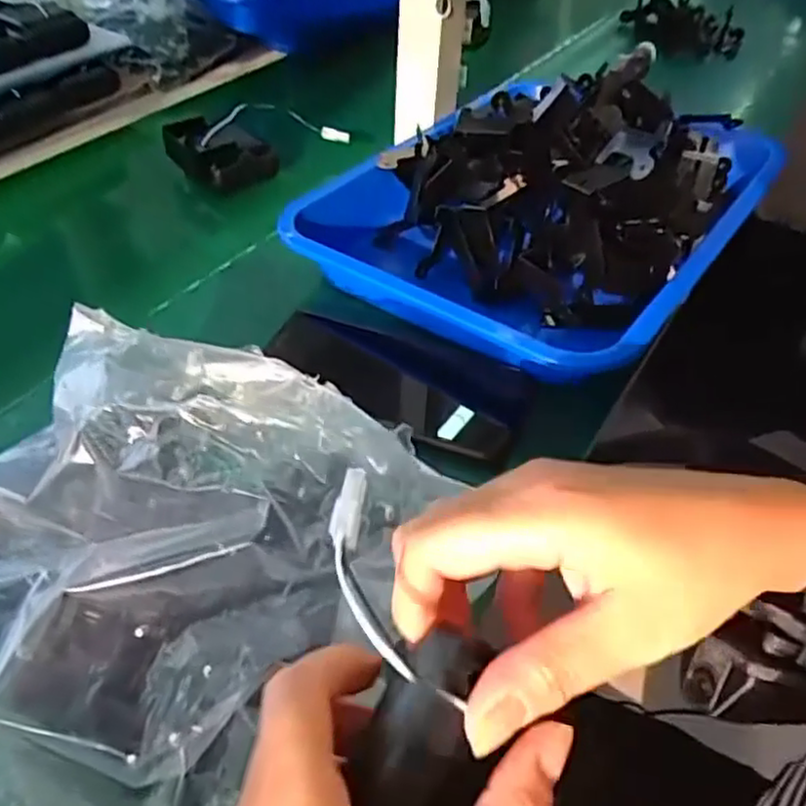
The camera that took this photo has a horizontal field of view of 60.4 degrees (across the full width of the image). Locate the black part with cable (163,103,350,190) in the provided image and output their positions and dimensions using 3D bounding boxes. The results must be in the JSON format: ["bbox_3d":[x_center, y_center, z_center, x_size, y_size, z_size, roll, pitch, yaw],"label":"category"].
[{"bbox_3d":[-0.130,-0.237,0.624,0.158,0.041,0.076,-17,49,-19],"label":"black part with cable"}]

